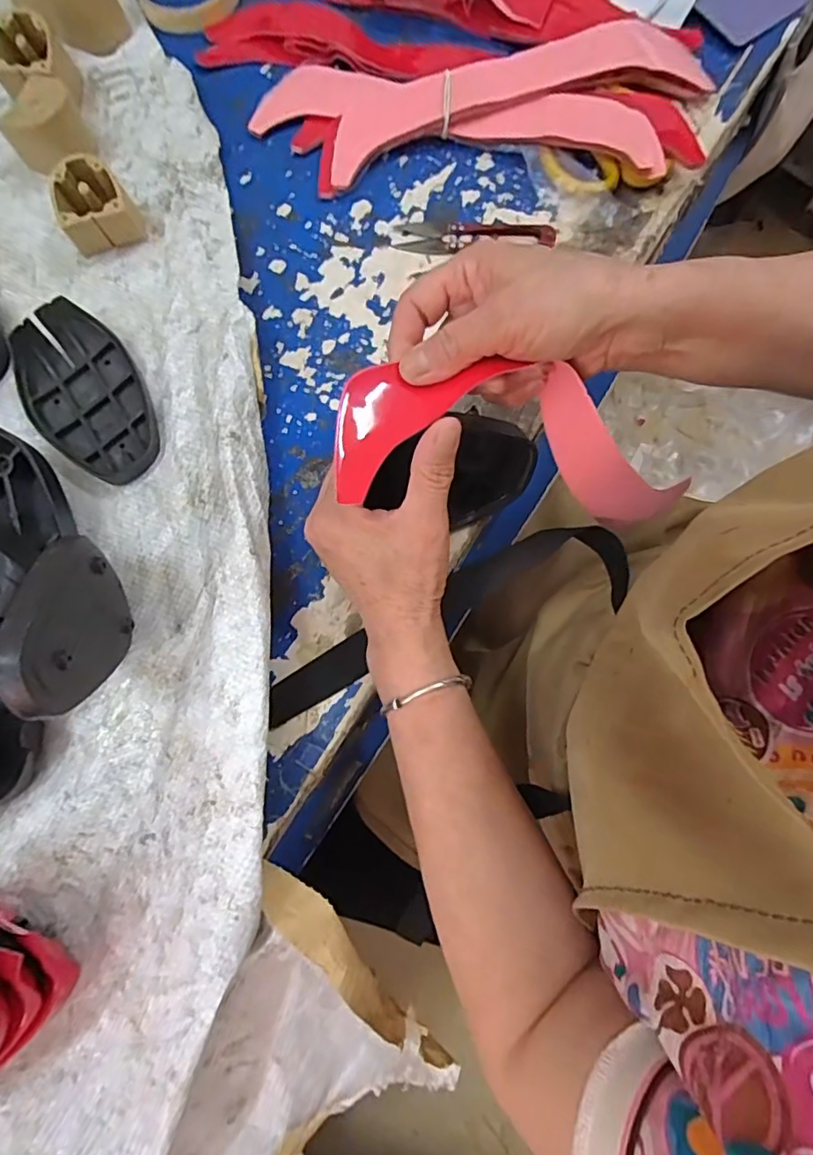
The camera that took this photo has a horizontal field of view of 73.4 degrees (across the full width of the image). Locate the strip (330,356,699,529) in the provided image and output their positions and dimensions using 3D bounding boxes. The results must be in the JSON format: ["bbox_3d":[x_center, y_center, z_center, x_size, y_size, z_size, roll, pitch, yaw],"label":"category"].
[{"bbox_3d":[0.072,-0.064,0.294,0.216,0.057,0.076,9,77,-27],"label":"strip"}]

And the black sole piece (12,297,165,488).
[{"bbox_3d":[-0.217,-0.122,0.365,0.073,0.022,0.121,-28,80,-6],"label":"black sole piece"}]

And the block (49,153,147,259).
[{"bbox_3d":[-0.224,-0.266,0.392,0.056,0.037,0.046,-15,79,-4],"label":"block"}]

